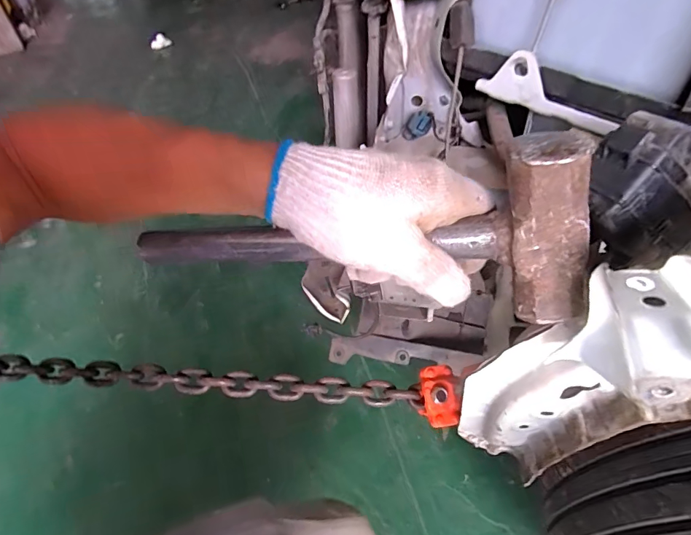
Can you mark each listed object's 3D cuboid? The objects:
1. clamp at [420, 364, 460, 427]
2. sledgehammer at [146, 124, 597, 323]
[{"bbox_3d":[0.096,0.132,0.438,0.037,0.031,0.054,-5,46,-1],"label":"clamp"},{"bbox_3d":[-0.016,-0.015,0.279,0.307,0.105,0.041,-3,44,20],"label":"sledgehammer"}]

